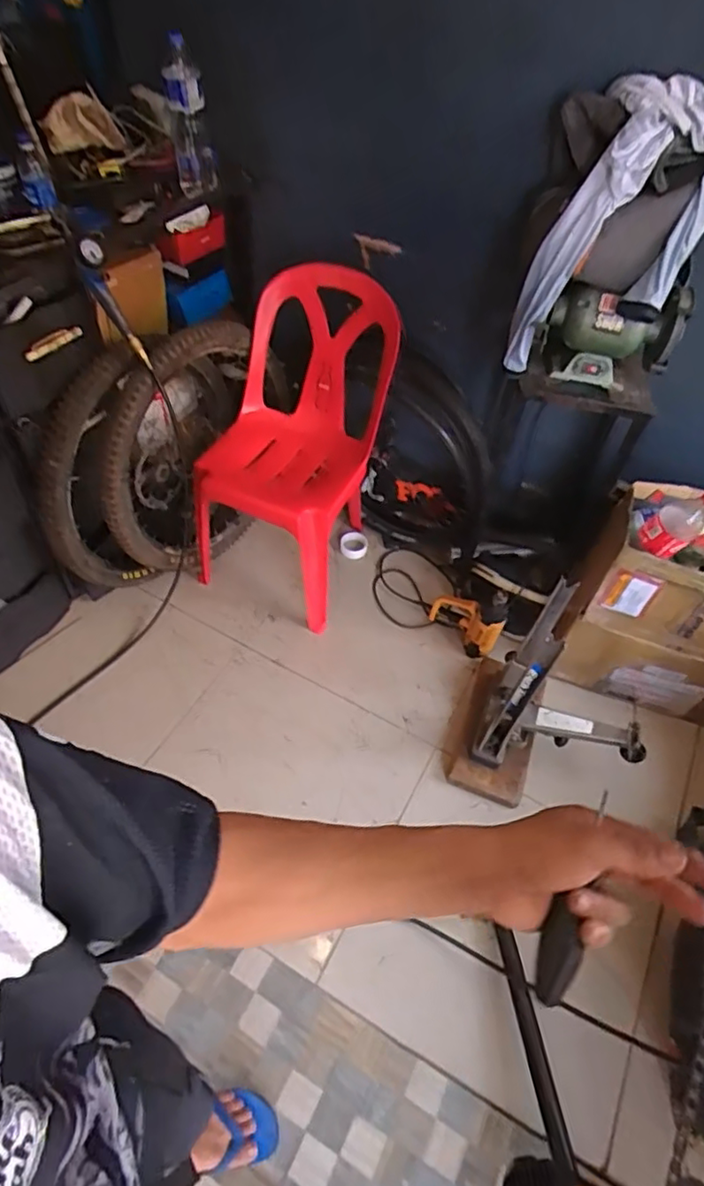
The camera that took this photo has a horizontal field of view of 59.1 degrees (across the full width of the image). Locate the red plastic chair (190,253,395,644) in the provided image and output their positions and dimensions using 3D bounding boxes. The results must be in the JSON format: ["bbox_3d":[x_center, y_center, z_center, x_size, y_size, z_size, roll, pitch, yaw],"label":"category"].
[{"bbox_3d":[-0.140,-0.373,1.635,0.434,0.721,0.470,25,54,15],"label":"red plastic chair"}]

